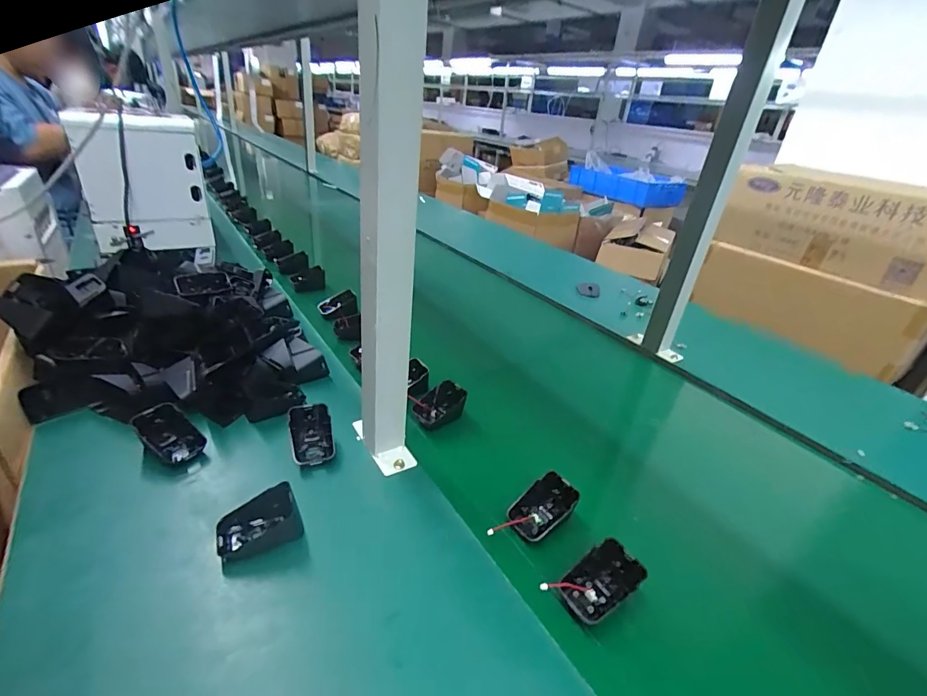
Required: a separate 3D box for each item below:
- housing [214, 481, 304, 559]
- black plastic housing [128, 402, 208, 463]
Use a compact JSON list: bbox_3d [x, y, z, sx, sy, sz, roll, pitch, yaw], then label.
[{"bbox_3d":[-0.189,0.165,0.406,0.071,0.041,0.046,-15,35,-32],"label":"housing"},{"bbox_3d":[-0.323,0.098,0.486,0.070,0.016,0.045,44,53,-1],"label":"black plastic housing"}]

